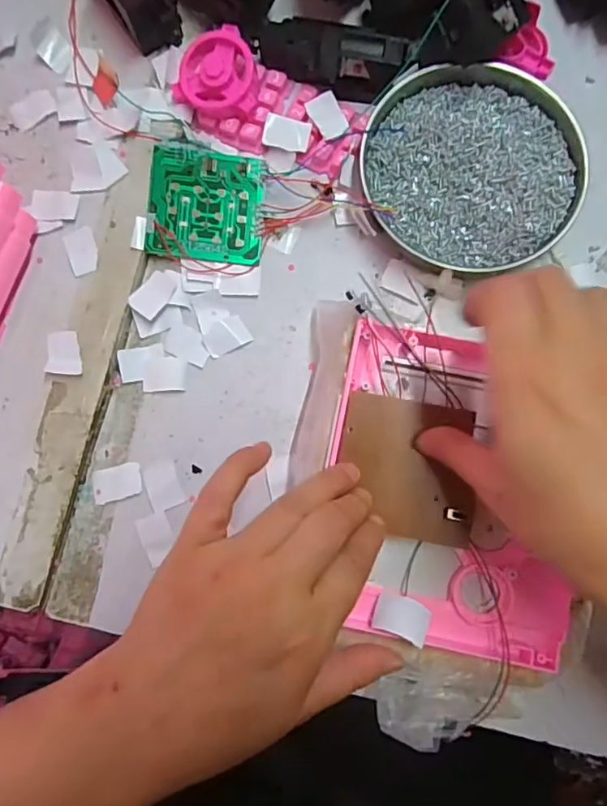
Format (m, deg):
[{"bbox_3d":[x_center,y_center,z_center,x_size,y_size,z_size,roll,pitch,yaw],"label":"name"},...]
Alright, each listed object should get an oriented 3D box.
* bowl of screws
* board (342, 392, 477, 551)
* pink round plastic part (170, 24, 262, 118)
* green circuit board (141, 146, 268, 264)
[{"bbox_3d":[0.105,-0.147,0.340,0.131,0.022,0.126,-10,83,-1],"label":"bowl of screws"},{"bbox_3d":[0.055,0.034,0.285,0.070,0.007,0.073,7,82,8],"label":"board"},{"bbox_3d":[-0.051,-0.209,0.342,0.050,0.021,0.050,0,84,-1],"label":"pink round plastic part"},{"bbox_3d":[-0.061,-0.125,0.339,0.070,0.010,0.067,4,83,1],"label":"green circuit board"}]

